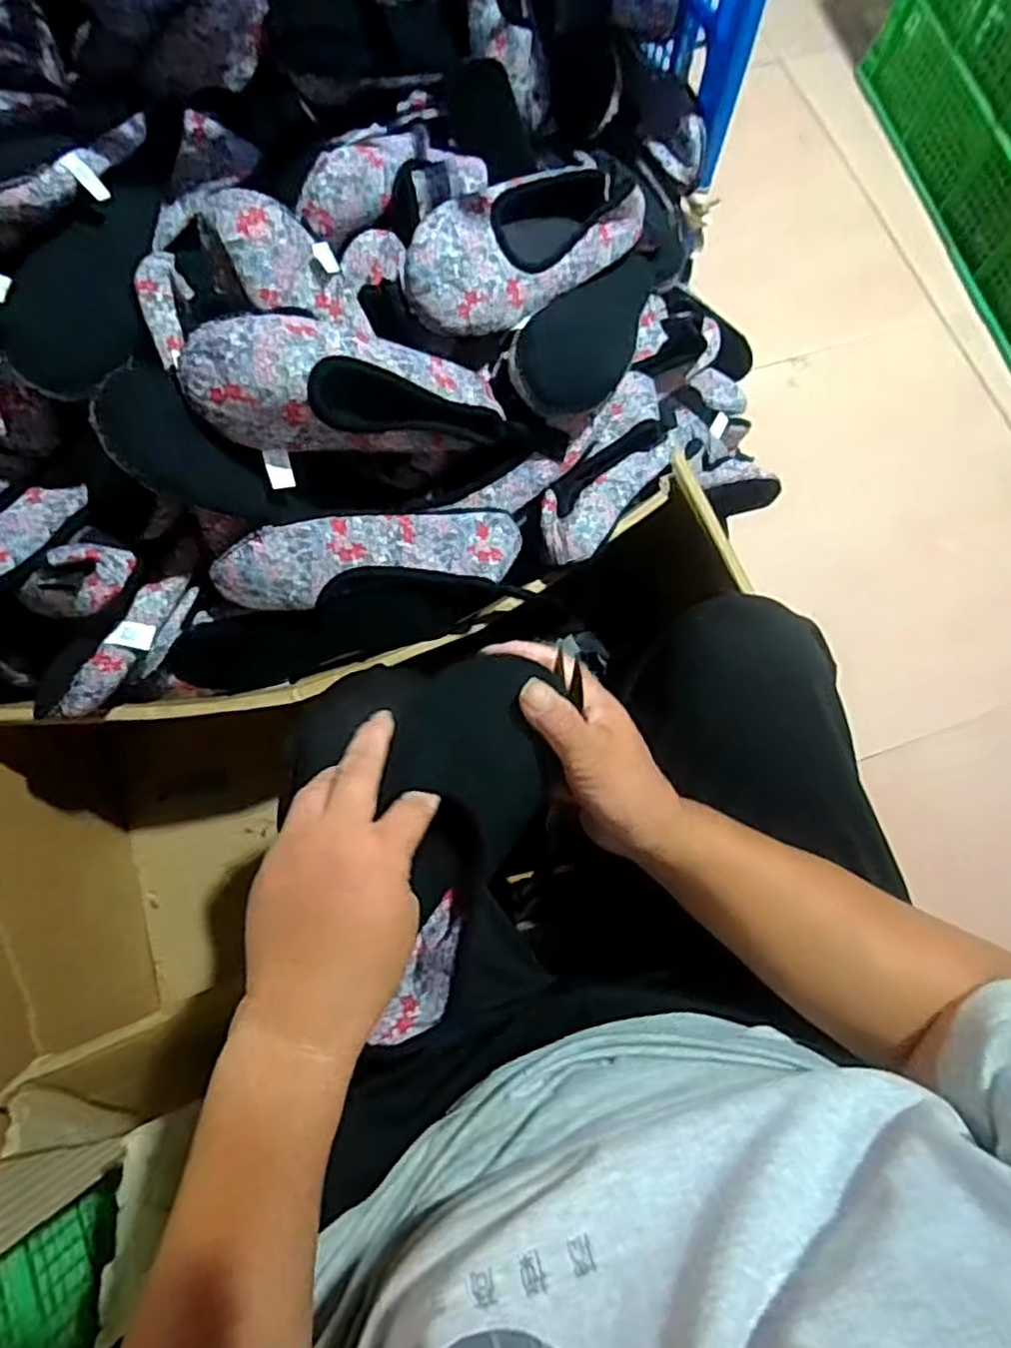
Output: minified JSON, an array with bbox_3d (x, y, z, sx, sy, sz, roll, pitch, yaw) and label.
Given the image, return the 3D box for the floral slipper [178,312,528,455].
[{"bbox_3d":[-0.116,-0.221,0.560,0.254,0.067,0.082,-5,72,-32],"label":"floral slipper"}]

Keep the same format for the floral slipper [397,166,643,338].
[{"bbox_3d":[0.015,-0.378,0.626,0.241,0.060,0.098,-36,117,-17],"label":"floral slipper"}]

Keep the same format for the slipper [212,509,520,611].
[{"bbox_3d":[-0.110,-0.101,0.592,0.246,0.057,0.063,-8,74,-5],"label":"slipper"}]

